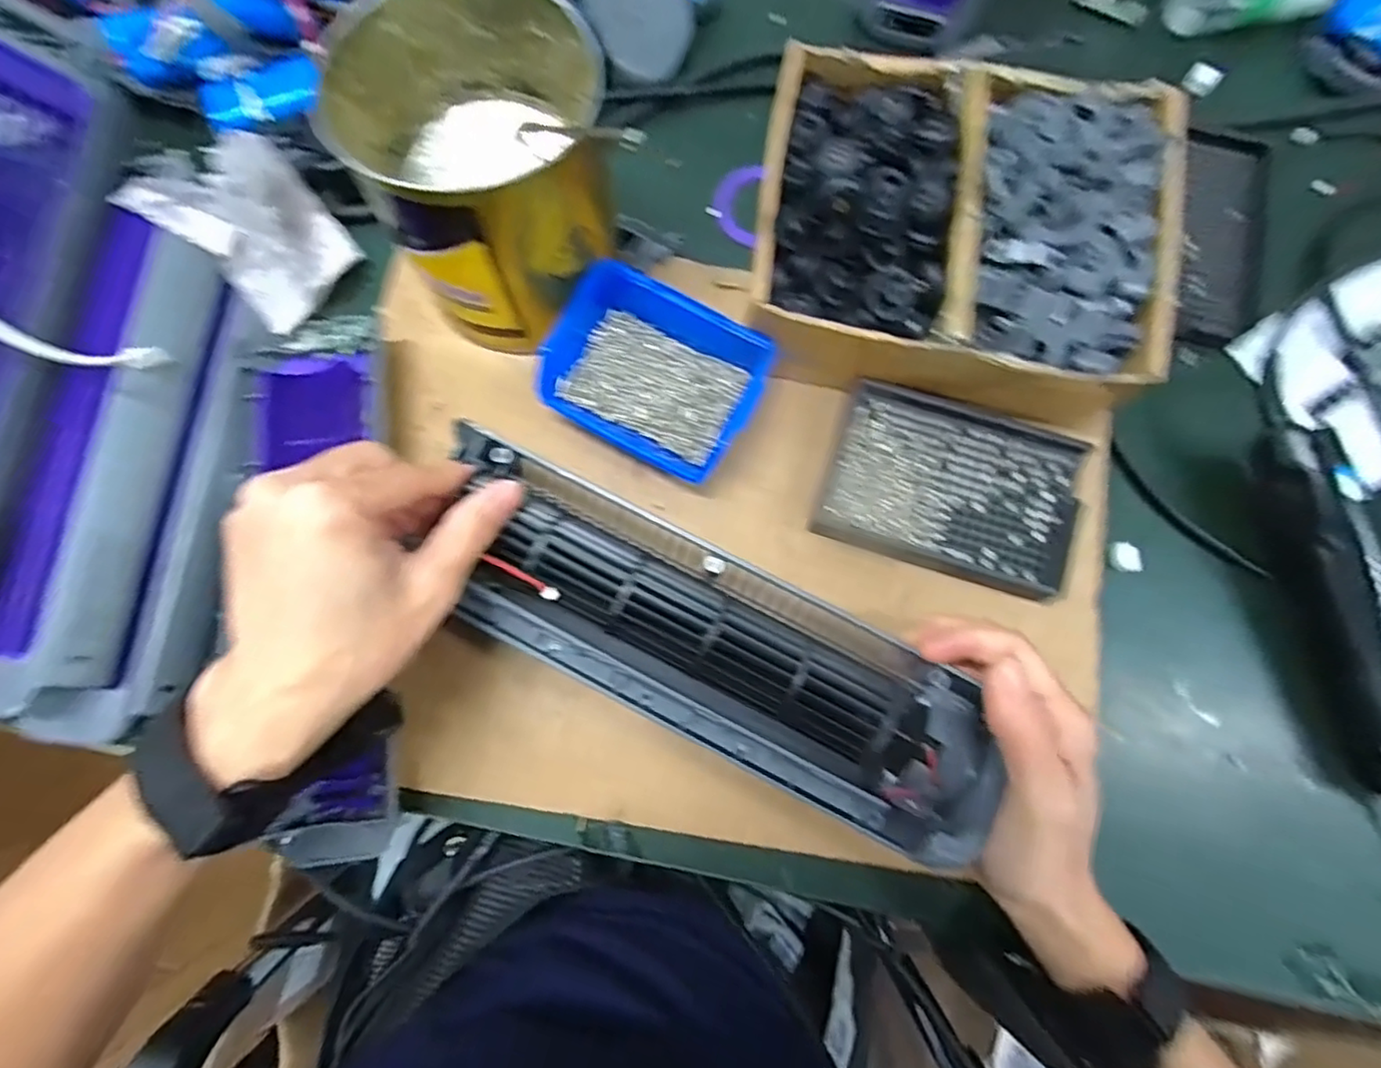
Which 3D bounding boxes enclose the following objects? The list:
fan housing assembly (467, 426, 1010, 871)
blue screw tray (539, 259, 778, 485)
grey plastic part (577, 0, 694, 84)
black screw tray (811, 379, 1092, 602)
[{"bbox_3d":[0.004,0.050,0.295,0.283,0.045,0.086,30,80,3],"label":"fan housing assembly"},{"bbox_3d":[-0.017,-0.088,0.348,0.112,0.045,0.089,28,80,5],"label":"blue screw tray"},{"bbox_3d":[-0.032,-0.325,0.396,0.072,0.004,0.062,-21,115,-22],"label":"grey plastic part"},{"bbox_3d":[0.145,-0.025,0.352,0.132,0.023,0.094,17,79,3],"label":"black screw tray"}]

